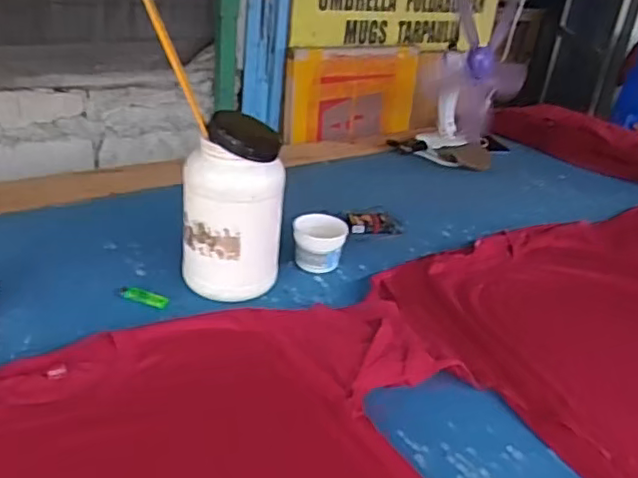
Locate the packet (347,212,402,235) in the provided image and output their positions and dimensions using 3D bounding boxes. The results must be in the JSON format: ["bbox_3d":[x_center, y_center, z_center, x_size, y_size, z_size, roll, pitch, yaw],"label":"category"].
[{"bbox_3d":[0.114,-0.034,1.265,0.111,0.022,0.051,4,28,-4],"label":"packet"}]

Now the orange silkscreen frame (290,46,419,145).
[{"bbox_3d":[0.105,-0.415,1.789,0.417,0.258,0.046,-12,27,-30],"label":"orange silkscreen frame"}]

